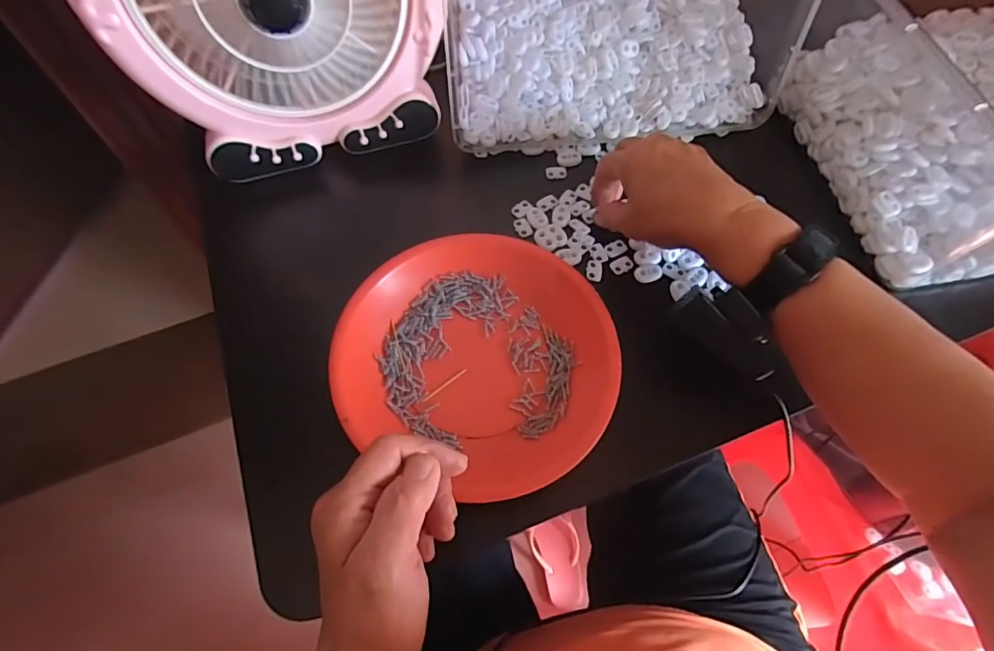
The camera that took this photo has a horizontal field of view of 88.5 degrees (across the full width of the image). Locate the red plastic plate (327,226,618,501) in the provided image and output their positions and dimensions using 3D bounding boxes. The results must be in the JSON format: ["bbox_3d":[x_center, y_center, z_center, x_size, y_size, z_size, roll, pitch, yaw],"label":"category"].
[{"bbox_3d":[-0.016,0.022,0.366,0.188,0.026,0.191,1,62,-1],"label":"red plastic plate"}]

